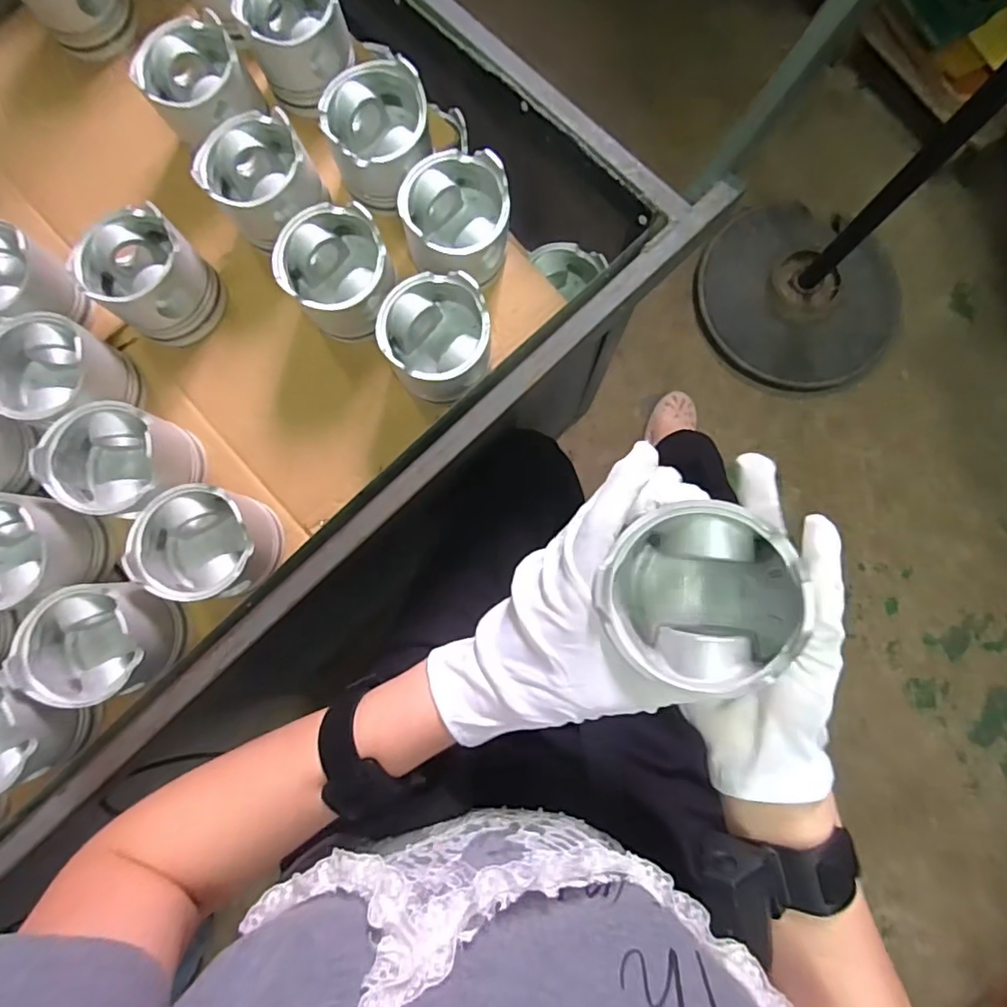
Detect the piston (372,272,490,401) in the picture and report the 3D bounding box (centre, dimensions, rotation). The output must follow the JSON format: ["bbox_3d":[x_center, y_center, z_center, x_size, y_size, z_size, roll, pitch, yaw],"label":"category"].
[{"bbox_3d":[-0.056,-0.143,0.468,0.088,0.070,0.088,0,82,1],"label":"piston"}]

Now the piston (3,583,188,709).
[{"bbox_3d":[-0.321,0.112,0.437,0.101,0.070,0.091,-2,82,0],"label":"piston"}]

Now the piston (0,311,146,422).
[{"bbox_3d":[-0.385,-0.110,0.477,0.097,0.079,0.092,26,83,4],"label":"piston"}]

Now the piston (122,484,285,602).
[{"bbox_3d":[-0.244,0.034,0.460,0.101,0.086,0.093,0,82,1],"label":"piston"}]

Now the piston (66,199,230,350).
[{"bbox_3d":[-0.318,-0.205,0.494,0.090,0.081,0.089,0,82,1],"label":"piston"}]

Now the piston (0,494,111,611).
[{"bbox_3d":[-0.398,0.041,0.450,0.102,0.069,0.093,11,82,2],"label":"piston"}]

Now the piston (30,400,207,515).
[{"bbox_3d":[-0.321,-0.032,0.469,0.090,0.086,0.089,3,82,1],"label":"piston"}]

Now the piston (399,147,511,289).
[{"bbox_3d":[-0.039,-0.245,0.482,0.098,0.075,0.094,0,82,1],"label":"piston"}]

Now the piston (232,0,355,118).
[{"bbox_3d":[-0.194,-0.442,0.509,0.093,0.072,0.096,-20,82,-2],"label":"piston"}]

